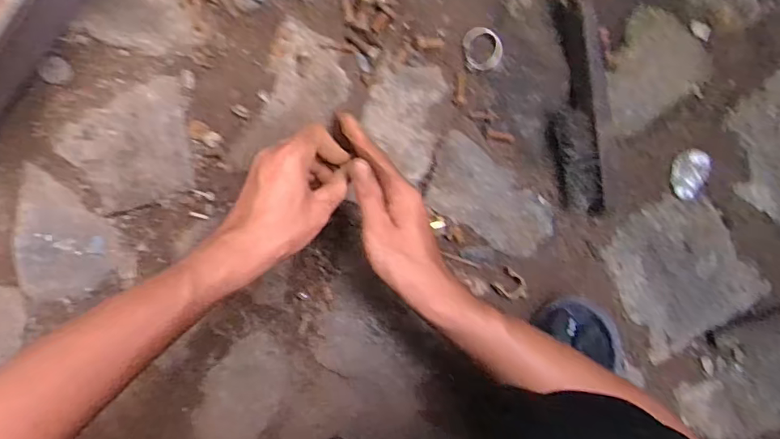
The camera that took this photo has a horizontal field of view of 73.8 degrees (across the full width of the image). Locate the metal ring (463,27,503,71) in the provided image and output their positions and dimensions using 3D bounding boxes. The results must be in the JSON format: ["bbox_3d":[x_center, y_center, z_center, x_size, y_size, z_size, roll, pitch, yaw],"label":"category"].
[{"bbox_3d":[0.099,-0.182,0.554,0.038,0.008,0.045,-19,99,0],"label":"metal ring"}]

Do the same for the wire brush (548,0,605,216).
[{"bbox_3d":[0.196,-0.119,0.550,0.058,0.040,0.233,-11,99,-1],"label":"wire brush"}]

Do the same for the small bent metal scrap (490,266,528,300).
[{"bbox_3d":[0.137,0.076,0.588,0.037,0.008,0.030,37,95,-7],"label":"small bent metal scrap"}]

